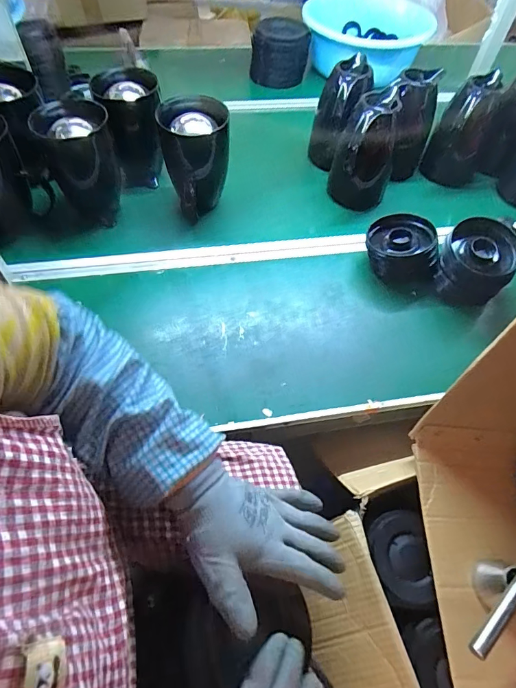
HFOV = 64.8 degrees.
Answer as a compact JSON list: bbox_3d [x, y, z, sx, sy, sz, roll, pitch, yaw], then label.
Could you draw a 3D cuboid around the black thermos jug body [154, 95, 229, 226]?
[{"bbox_3d":[-0.120,-0.354,0.778,0.125,0.184,0.125,2,56,-3],"label":"black thermos jug body"}]

